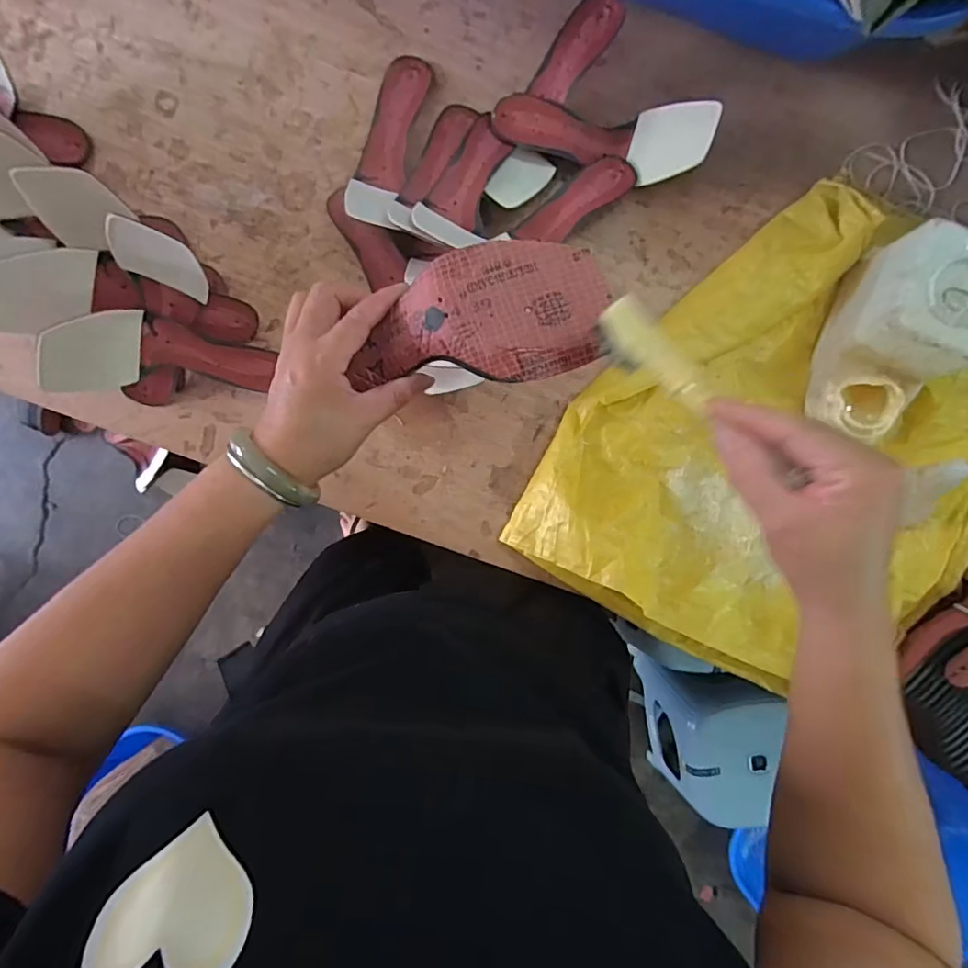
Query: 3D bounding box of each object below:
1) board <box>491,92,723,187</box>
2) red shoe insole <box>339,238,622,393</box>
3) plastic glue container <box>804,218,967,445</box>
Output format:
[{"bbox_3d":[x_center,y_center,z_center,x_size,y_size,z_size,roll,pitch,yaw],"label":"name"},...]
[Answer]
[{"bbox_3d":[0.130,-0.391,0.605,0.240,0.059,0.084,6,91,1],"label":"board"},{"bbox_3d":[-0.006,-0.107,0.351,0.166,0.051,0.083,-3,91,2],"label":"red shoe insole"},{"bbox_3d":[0.433,-0.146,0.566,0.105,0.123,0.201,22,92,1],"label":"plastic glue container"}]

